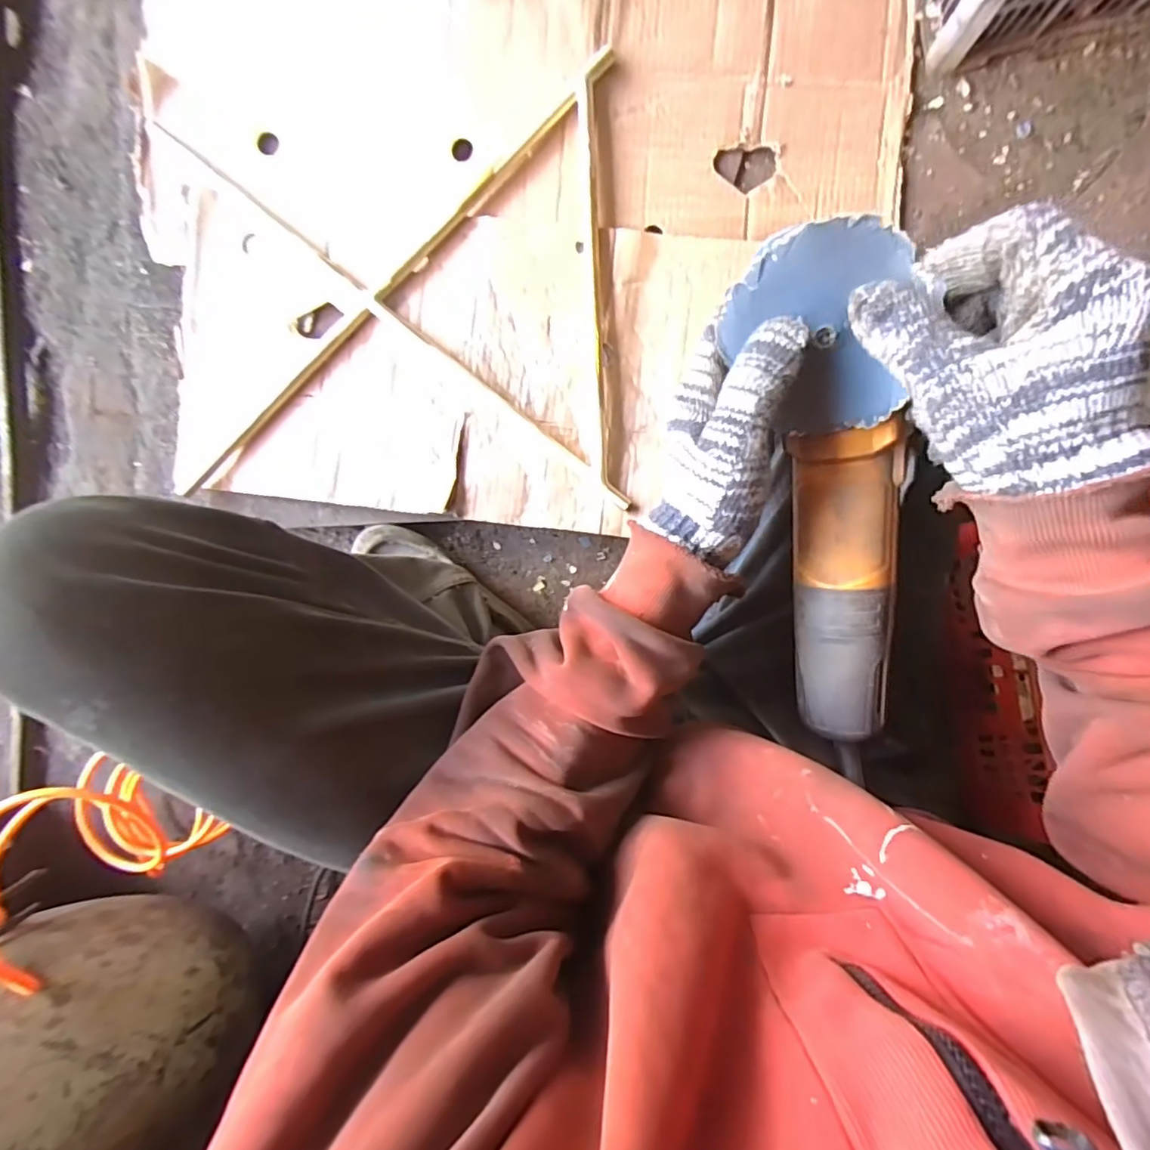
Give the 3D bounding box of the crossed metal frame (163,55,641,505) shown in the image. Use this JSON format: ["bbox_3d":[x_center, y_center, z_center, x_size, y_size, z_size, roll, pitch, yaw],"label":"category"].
[{"bbox_3d":[-0.200,-0.307,0.621,0.493,0.028,0.459,-2,96,4],"label":"crossed metal frame"}]

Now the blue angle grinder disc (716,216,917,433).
[{"bbox_3d":[0.123,-0.120,0.282,0.084,0.011,0.099,-10,117,19],"label":"blue angle grinder disc"}]

